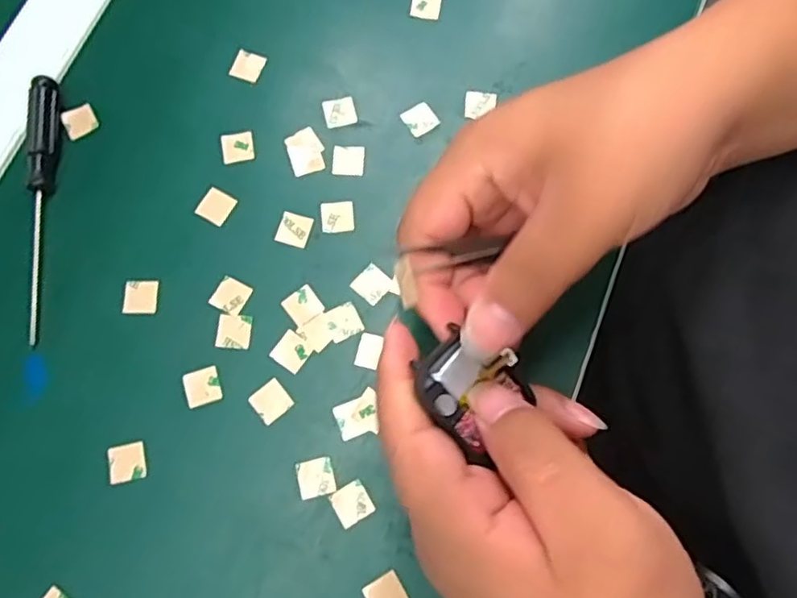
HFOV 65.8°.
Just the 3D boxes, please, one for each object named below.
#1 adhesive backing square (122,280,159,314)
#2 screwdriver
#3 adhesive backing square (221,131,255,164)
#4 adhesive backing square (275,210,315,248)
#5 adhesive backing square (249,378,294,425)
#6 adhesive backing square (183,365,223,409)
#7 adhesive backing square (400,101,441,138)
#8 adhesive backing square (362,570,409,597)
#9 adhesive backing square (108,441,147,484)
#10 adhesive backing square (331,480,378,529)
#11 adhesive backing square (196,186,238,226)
[{"bbox_3d":[-0.121,-0.001,0.291,0.015,0.004,0.016,1,72,-2],"label":"adhesive backing square"},{"bbox_3d":[-0.173,-0.046,0.295,0.011,0.015,0.132,-2,76,-2],"label":"screwdriver"},{"bbox_3d":[-0.081,-0.077,0.311,0.016,0.004,0.017,-12,74,-6],"label":"adhesive backing square"},{"bbox_3d":[-0.051,-0.034,0.300,0.015,0.004,0.016,20,78,4],"label":"adhesive backing square"},{"bbox_3d":[-0.057,0.046,0.278,0.016,0.004,0.016,-39,77,-8],"label":"adhesive backing square"},{"bbox_3d":[-0.089,0.040,0.279,0.016,0.004,0.016,-18,75,-9],"label":"adhesive backing square"},{"bbox_3d":[0.011,-0.092,0.315,0.016,0.004,0.016,-33,78,-7],"label":"adhesive backing square"},{"bbox_3d":[-0.005,0.123,0.256,0.015,0.004,0.016,-29,78,-8],"label":"adhesive backing square"},{"bbox_3d":[-0.119,0.072,0.271,0.016,0.004,0.016,-13,73,-5],"label":"adhesive backing square"},{"bbox_3d":[-0.020,0.088,0.266,0.015,0.004,0.016,-29,73,-10],"label":"adhesive backing square"},{"bbox_3d":[-0.090,-0.046,0.303,0.015,0.004,0.016,29,79,7],"label":"adhesive backing square"}]

